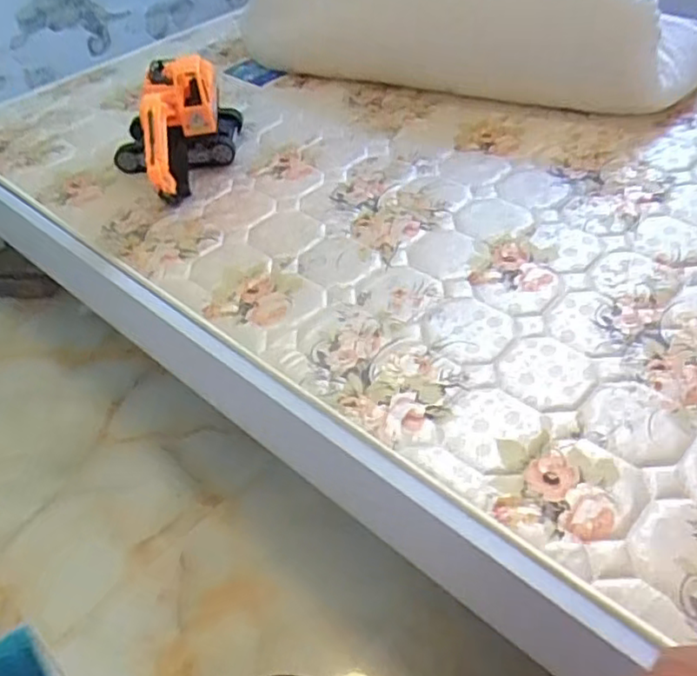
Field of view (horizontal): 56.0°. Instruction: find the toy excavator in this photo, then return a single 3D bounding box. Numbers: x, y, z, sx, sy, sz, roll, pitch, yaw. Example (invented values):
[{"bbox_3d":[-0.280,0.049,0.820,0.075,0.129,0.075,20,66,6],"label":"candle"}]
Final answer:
[{"bbox_3d":[-0.329,-0.391,1.237,0.236,0.202,0.357,-11,43,-7],"label":"toy excavator"}]

